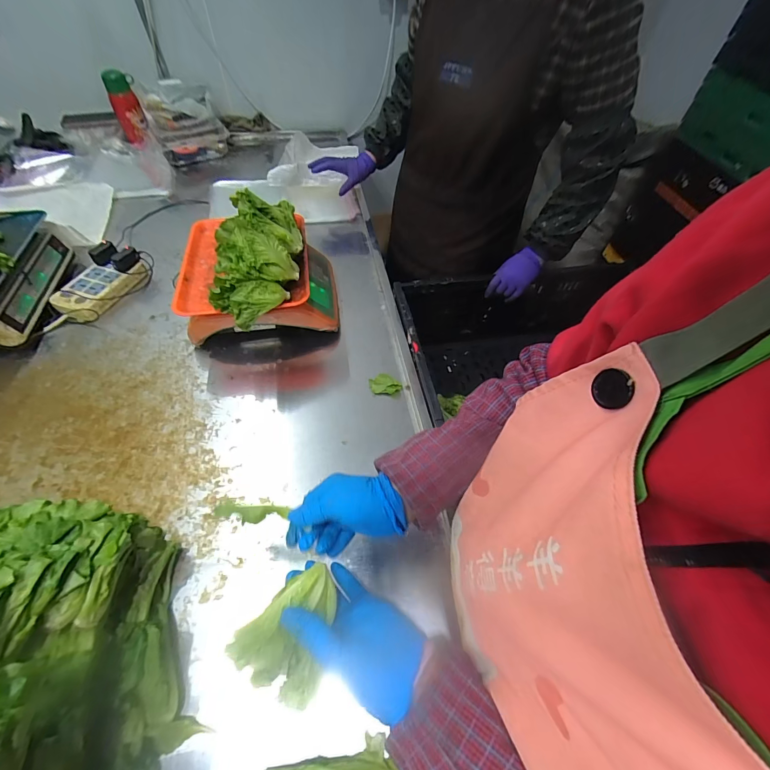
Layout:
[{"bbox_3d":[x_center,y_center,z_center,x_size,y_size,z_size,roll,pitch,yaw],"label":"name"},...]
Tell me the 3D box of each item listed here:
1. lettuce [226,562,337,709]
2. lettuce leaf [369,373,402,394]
[{"bbox_3d":[-0.078,0.220,0.325,0.077,0.045,0.098,30,59,18],"label":"lettuce"},{"bbox_3d":[0.000,0.002,0.672,0.059,0.033,0.033,3,55,0],"label":"lettuce leaf"}]

